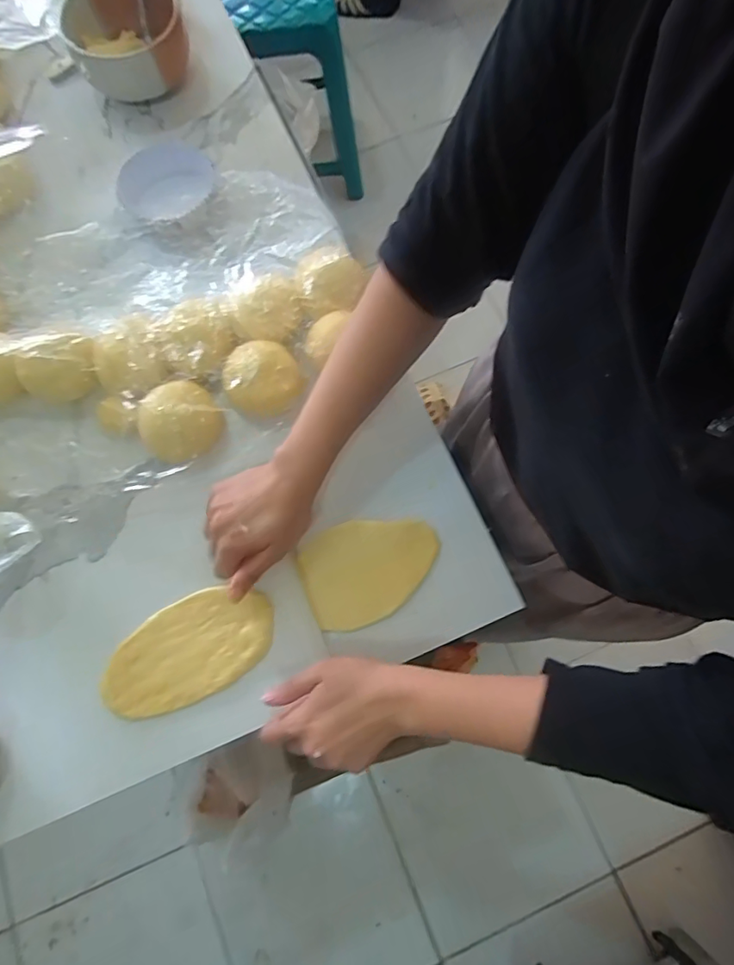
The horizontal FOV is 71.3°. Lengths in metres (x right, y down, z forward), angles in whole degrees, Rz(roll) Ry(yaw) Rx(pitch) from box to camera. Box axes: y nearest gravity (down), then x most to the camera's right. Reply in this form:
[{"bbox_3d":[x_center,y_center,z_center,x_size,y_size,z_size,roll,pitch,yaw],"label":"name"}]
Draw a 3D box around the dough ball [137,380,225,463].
[{"bbox_3d":[-0.167,-0.054,0.466,0.068,0.039,0.064,0,74,1],"label":"dough ball"}]

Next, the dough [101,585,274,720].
[{"bbox_3d":[-0.150,0.141,0.434,0.144,0.011,0.080,-27,75,-6],"label":"dough"}]

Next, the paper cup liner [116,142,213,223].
[{"bbox_3d":[-0.215,-0.322,0.549,0.100,0.032,0.120,-25,75,-6],"label":"paper cup liner"}]

